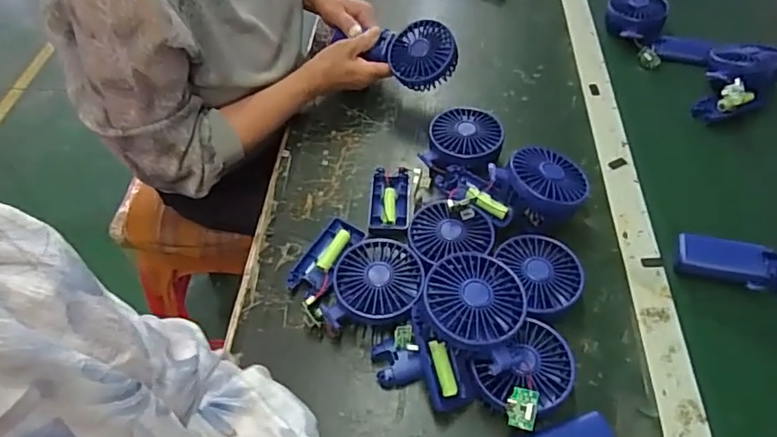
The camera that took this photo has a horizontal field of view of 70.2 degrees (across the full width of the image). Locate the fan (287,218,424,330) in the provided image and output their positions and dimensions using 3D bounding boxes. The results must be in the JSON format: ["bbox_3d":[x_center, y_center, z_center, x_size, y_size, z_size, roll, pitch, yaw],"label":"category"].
[{"bbox_3d":[-0.033,0.063,0.565,0.139,0.042,0.107,26,58,24],"label":"fan"}]

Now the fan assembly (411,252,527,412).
[{"bbox_3d":[0.065,0.096,0.495,0.113,0.080,0.087,-34,57,-21],"label":"fan assembly"}]

